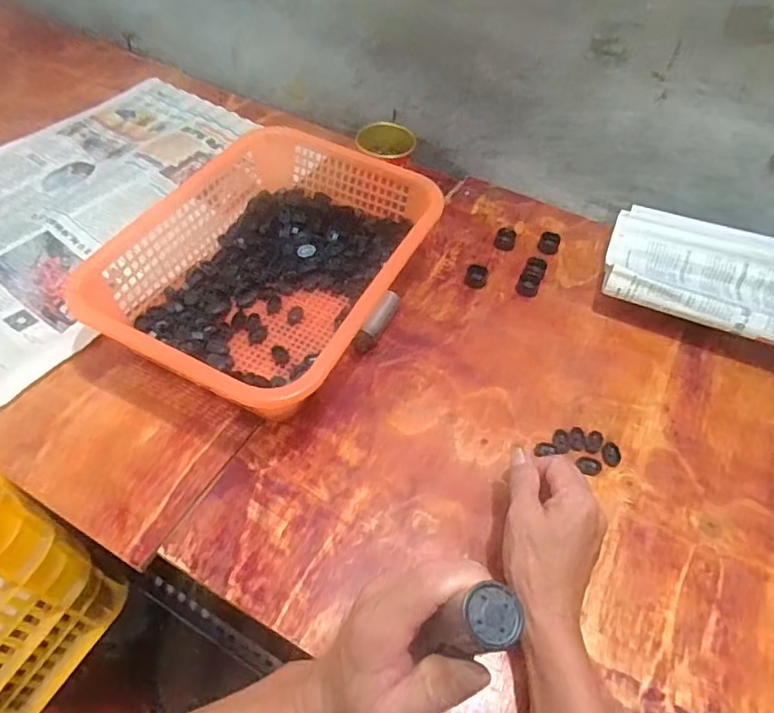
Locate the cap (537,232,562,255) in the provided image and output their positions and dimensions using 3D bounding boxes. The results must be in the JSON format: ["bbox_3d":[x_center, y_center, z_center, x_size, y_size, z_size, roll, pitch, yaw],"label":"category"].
[{"bbox_3d":[0.204,-0.143,0.692,0.025,0.022,0.022,16,54,8],"label":"cap"}]

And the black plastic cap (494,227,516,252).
[{"bbox_3d":[0.148,-0.146,0.689,0.025,0.019,0.025,2,54,-3],"label":"black plastic cap"}]

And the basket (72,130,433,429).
[{"bbox_3d":[-0.111,-0.098,0.587,0.250,0.091,0.343,24,56,13],"label":"basket"}]

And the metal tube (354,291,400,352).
[{"bbox_3d":[-0.008,-0.040,0.586,0.016,0.014,0.085,23,55,13],"label":"metal tube"}]

